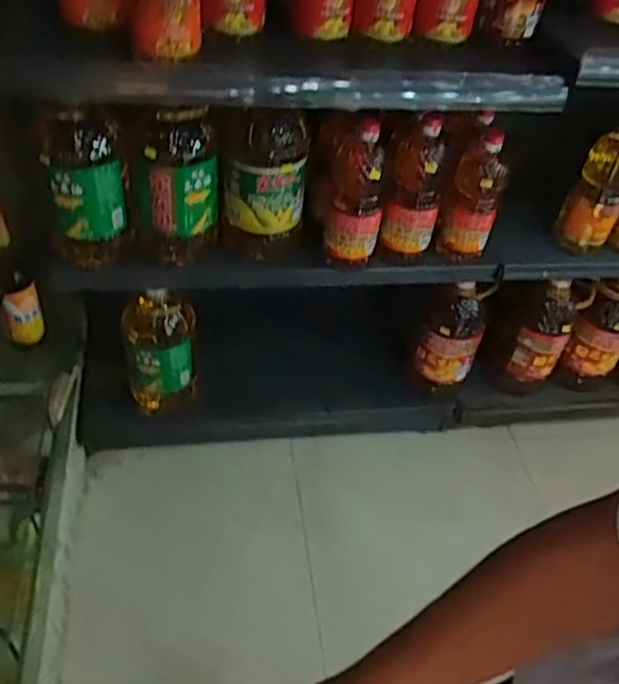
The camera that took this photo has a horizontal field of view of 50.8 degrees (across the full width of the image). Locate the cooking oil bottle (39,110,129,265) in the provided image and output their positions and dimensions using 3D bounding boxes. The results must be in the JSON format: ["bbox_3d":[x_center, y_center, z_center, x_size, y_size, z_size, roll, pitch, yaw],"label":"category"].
[{"bbox_3d":[-0.396,-0.272,1.159,0.134,0.294,0.099,-12,49,-18],"label":"cooking oil bottle"}]

